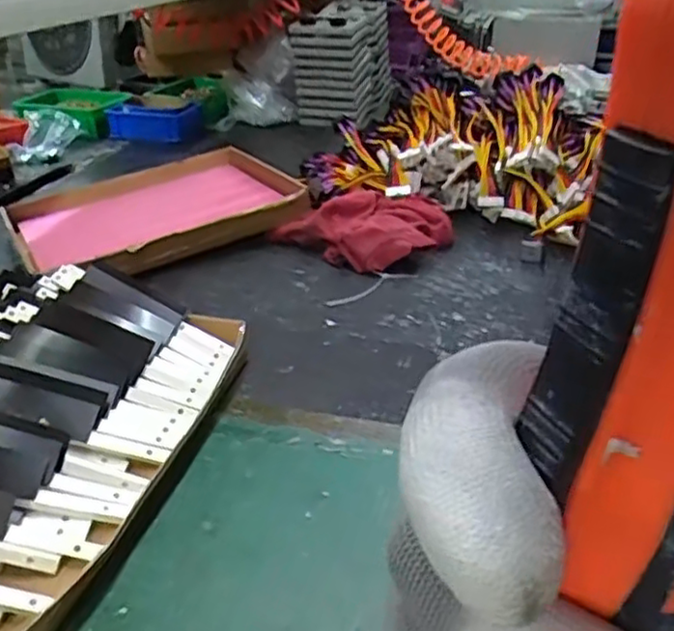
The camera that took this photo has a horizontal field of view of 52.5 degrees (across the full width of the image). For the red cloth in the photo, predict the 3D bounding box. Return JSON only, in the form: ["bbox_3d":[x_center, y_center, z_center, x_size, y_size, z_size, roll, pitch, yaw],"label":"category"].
[{"bbox_3d":[0.040,-0.128,1.033,0.253,0.087,0.161,9,31,15],"label":"red cloth"}]

